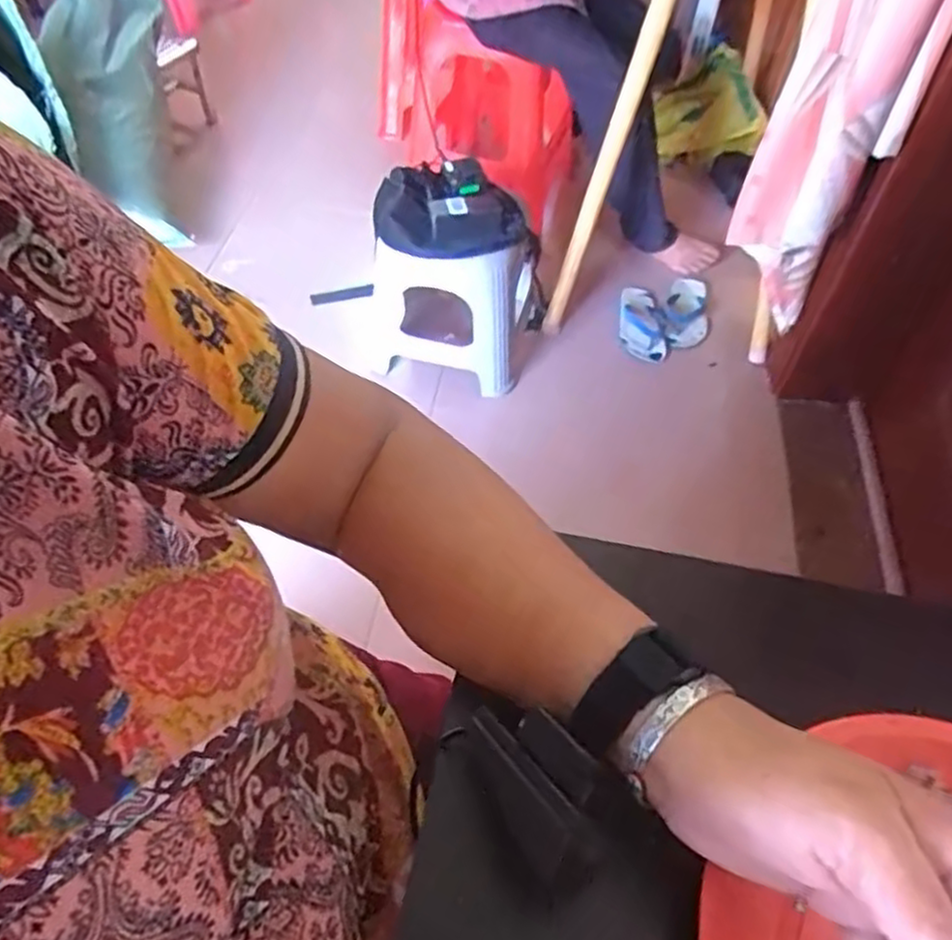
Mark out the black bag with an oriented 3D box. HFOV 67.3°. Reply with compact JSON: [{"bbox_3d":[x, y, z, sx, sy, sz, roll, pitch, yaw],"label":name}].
[{"bbox_3d":[-0.052,-0.482,1.314,0.263,0.096,0.189,-10,55,-9],"label":"black bag"}]

